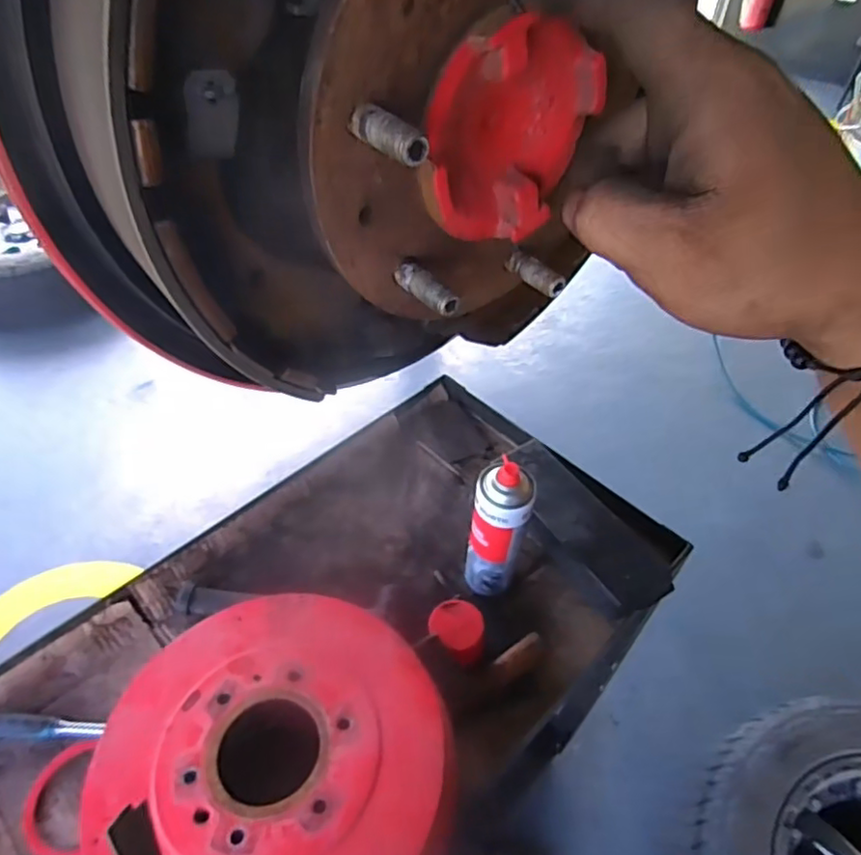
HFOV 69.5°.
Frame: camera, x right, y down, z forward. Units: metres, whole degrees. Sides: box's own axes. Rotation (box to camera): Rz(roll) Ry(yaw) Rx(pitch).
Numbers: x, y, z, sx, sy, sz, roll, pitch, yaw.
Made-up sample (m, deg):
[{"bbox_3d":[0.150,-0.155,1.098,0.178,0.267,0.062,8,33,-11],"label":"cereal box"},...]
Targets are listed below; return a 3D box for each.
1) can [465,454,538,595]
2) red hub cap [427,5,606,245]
[{"bbox_3d":[0.081,0.122,0.735,0.069,0.207,0.059,13,49,10],"label":"can"},{"bbox_3d":[0.031,-0.120,0.255,0.085,0.081,0.026,-31,56,-26],"label":"red hub cap"}]

